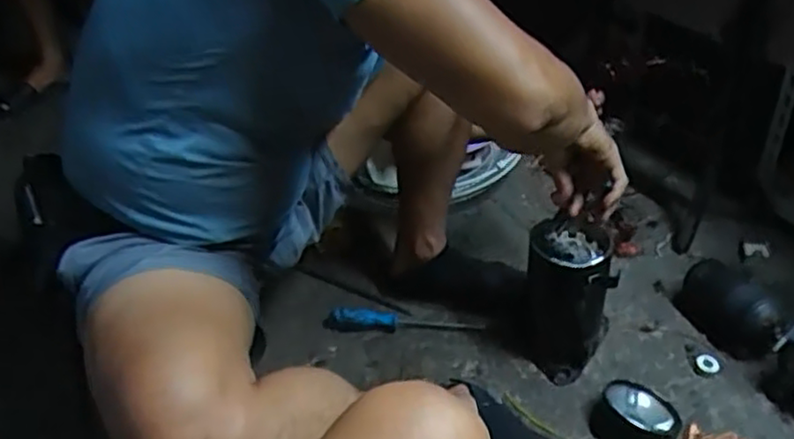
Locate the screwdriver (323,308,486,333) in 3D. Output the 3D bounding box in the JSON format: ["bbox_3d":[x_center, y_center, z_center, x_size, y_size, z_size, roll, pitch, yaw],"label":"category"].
[{"bbox_3d":[0.009,0.160,1.144,0.261,0.027,0.039,-1,36,6],"label":"screwdriver"}]

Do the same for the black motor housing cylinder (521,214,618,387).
[{"bbox_3d":[0.252,0.120,1.043,0.128,0.204,0.131,5,38,14],"label":"black motor housing cylinder"}]

